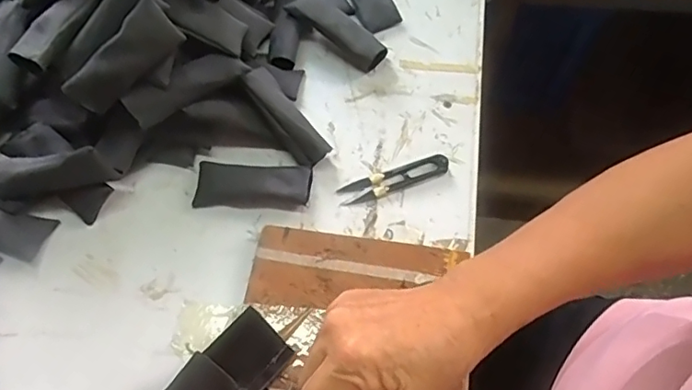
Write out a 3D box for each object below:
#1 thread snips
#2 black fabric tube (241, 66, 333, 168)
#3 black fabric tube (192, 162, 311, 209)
[{"bbox_3d":[0.043,-0.015,0.486,0.100,0.010,0.024,-18,65,-6],"label":"thread snips"},{"bbox_3d":[-0.054,-0.072,0.490,0.031,0.026,0.099,-37,90,-14],"label":"black fabric tube"},{"bbox_3d":[-0.083,-0.011,0.483,0.103,0.018,0.040,2,64,4],"label":"black fabric tube"}]

